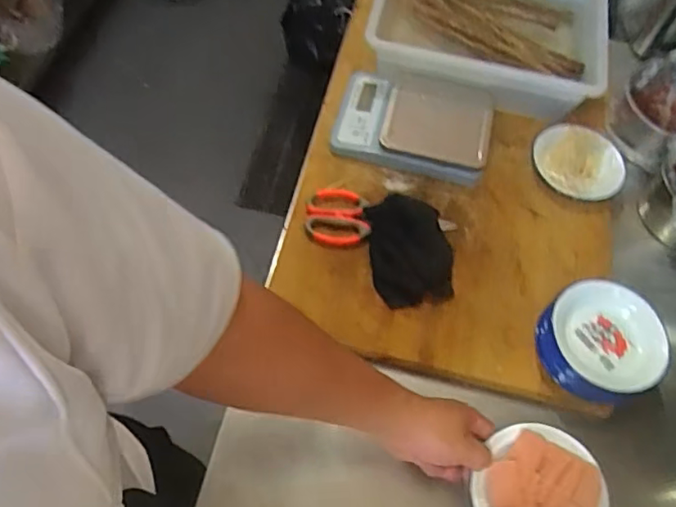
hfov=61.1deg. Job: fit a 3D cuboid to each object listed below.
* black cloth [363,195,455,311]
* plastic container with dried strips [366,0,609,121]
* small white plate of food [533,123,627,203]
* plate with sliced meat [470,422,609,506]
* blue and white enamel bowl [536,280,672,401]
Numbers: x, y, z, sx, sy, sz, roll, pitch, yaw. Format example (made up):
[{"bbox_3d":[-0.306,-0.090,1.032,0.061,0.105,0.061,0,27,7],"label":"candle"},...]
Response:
[{"bbox_3d":[0.094,-0.007,0.741,0.105,0.060,0.138,-9,62,-9],"label":"black cloth"},{"bbox_3d":[0.239,-0.354,0.914,0.367,0.094,0.268,9,60,1],"label":"plastic container with dried strips"},{"bbox_3d":[0.356,-0.145,0.847,0.128,0.020,0.140,19,61,7],"label":"small white plate of food"},{"bbox_3d":[0.210,0.244,0.592,0.123,0.028,0.132,2,61,-3],"label":"plate with sliced meat"},{"bbox_3d":[0.309,0.103,0.680,0.126,0.078,0.128,2,61,-3],"label":"blue and white enamel bowl"}]

